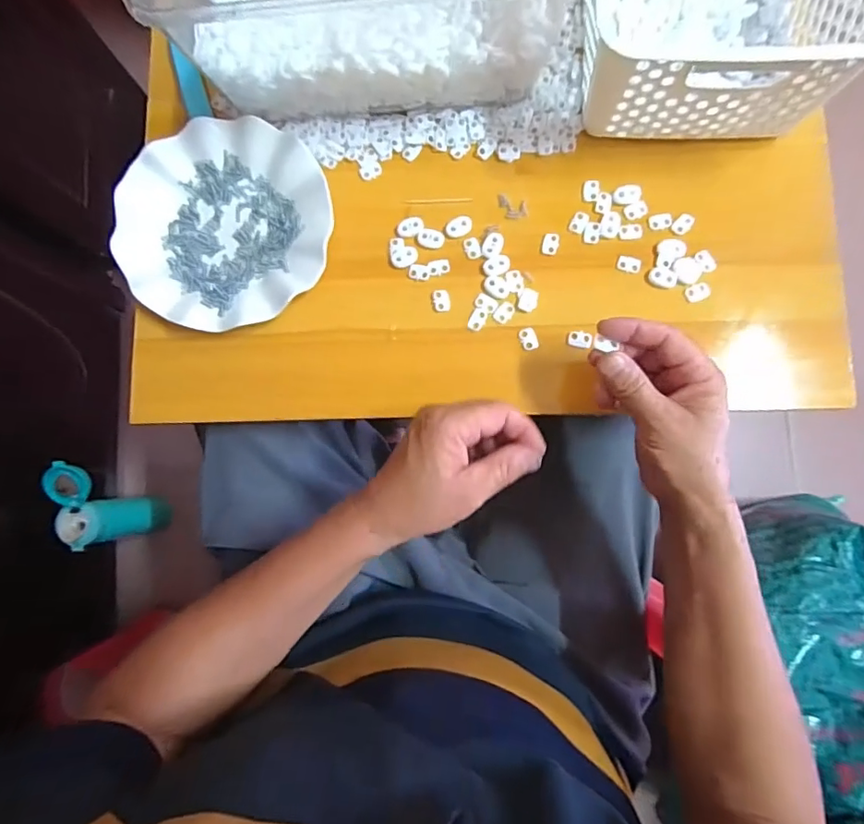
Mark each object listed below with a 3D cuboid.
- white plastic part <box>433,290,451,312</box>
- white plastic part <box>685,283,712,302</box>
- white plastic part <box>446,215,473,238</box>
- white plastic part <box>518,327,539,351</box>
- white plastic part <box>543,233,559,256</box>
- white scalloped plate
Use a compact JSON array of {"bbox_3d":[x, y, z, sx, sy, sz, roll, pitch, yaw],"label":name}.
[{"bbox_3d":[0.008,-0.095,0.444,0.014,0.004,0.020,-9,82,3],"label":"white plastic part"},{"bbox_3d":[0.221,-0.099,0.432,0.020,0.004,0.014,-17,82,2],"label":"white plastic part"},{"bbox_3d":[0.023,-0.160,0.449,0.024,0.004,0.017,-27,82,0],"label":"white plastic part"},{"bbox_3d":[0.081,-0.061,0.436,0.014,0.004,0.020,-22,82,1],"label":"white plastic part"},{"bbox_3d":[0.102,-0.143,0.444,0.013,0.004,0.019,8,83,5],"label":"white plastic part"},{"bbox_3d":[-0.177,-0.160,0.448,0.179,0.022,0.179,0,83,4],"label":"white scalloped plate"}]

